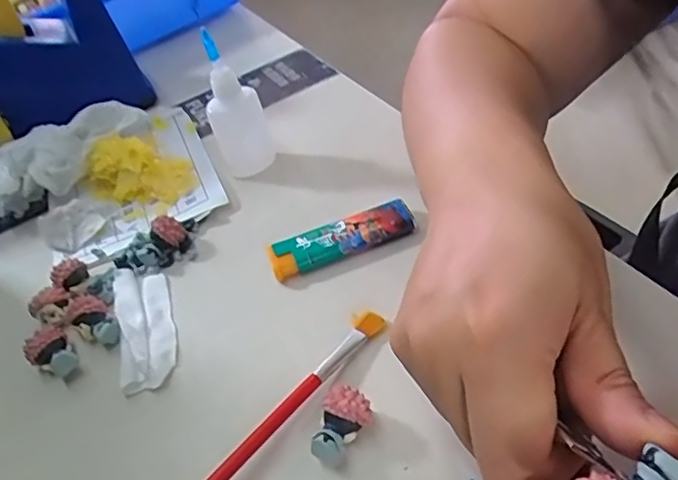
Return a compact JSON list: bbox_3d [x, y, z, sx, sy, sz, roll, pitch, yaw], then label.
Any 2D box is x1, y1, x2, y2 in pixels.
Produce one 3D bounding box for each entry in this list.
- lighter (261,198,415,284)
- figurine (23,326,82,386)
[{"bbox_3d":[0.001,0.001,0.317,0.076,0.017,0.021,-21,45,-7],"label":"lighter"},{"bbox_3d":[-0.139,0.057,0.291,0.019,0.017,0.027,-39,50,-24],"label":"figurine"}]

